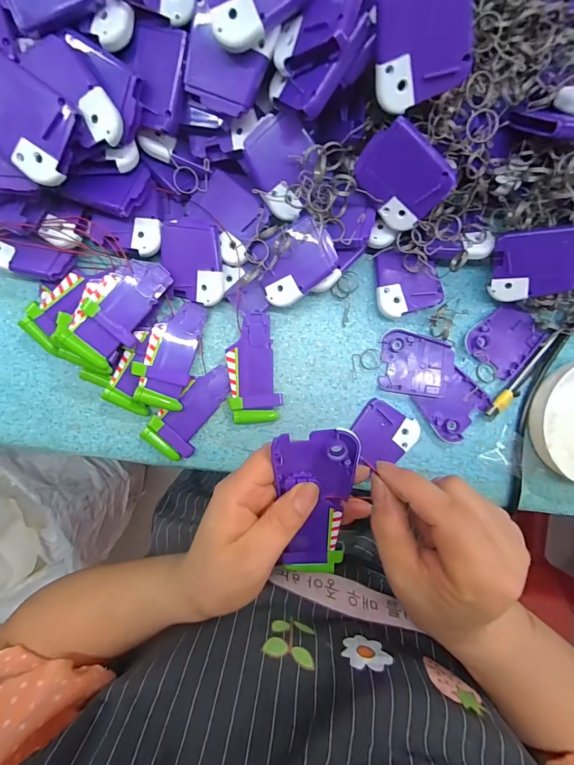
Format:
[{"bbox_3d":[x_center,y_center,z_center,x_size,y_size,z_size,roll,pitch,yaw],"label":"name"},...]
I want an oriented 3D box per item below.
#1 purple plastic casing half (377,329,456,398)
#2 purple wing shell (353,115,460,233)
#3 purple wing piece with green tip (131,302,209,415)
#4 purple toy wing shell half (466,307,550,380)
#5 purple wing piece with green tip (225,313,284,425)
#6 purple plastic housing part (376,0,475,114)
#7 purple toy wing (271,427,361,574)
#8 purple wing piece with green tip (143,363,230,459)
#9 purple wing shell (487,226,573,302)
[{"bbox_3d":[0.112,-0.015,0.307,0.060,0.007,0.052,8,92,-2],"label":"purple plastic casing half"},{"bbox_3d":[0.078,-0.140,0.247,0.061,0.053,0.007,32,50,-11],"label":"purple wing shell"},{"bbox_3d":[-0.097,-0.023,0.291,0.040,0.019,0.086,16,92,-3],"label":"purple wing piece with green tip"},{"bbox_3d":[0.188,-0.038,0.308,0.058,0.007,0.050,-45,93,0],"label":"purple toy wing shell half"},{"bbox_3d":[-0.029,-0.010,0.299,0.040,0.017,0.088,-5,93,-2],"label":"purple wing piece with green tip"},{"bbox_3d":[0.075,-0.194,0.198,0.052,0.004,0.061,-14,134,17],"label":"purple plastic housing part"},{"bbox_3d":[0.018,0.082,0.237,0.049,0.009,0.118,0,114,-2],"label":"purple toy wing"},{"bbox_3d":[-0.080,0.023,0.300,0.041,0.012,0.085,36,91,-3],"label":"purple wing piece with green tip"},{"bbox_3d":[0.190,-0.089,0.269,0.061,0.005,0.050,5,120,29],"label":"purple wing shell"}]

